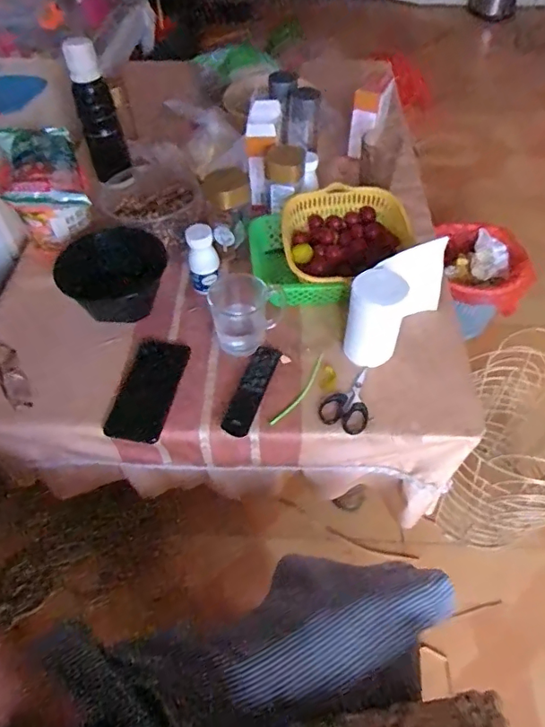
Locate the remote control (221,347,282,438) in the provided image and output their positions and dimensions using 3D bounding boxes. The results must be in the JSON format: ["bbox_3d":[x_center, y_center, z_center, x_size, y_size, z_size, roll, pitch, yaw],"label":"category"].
[{"bbox_3d":[-0.027,0.033,0.694,0.039,0.018,0.147,14,54,13],"label":"remote control"}]

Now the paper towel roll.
[{"bbox_3d":[0.180,-0.097,0.724,0.072,0.126,0.189,34,60,25],"label":"paper towel roll"}]

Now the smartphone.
[{"bbox_3d":[-0.173,0.033,0.710,0.079,0.011,0.168,7,52,7],"label":"smartphone"}]

